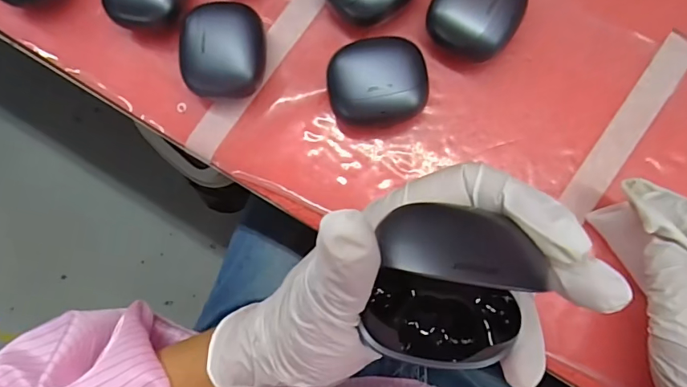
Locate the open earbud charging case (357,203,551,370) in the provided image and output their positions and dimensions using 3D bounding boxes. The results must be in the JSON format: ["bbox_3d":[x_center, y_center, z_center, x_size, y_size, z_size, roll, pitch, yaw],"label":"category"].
[{"bbox_3d":[0.036,0.033,0.156,0.052,0.030,0.054,5,84,5],"label":"open earbud charging case"}]

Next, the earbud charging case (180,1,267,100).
[{"bbox_3d":[-0.070,-0.084,0.271,0.046,0.031,0.051,1,84,4],"label":"earbud charging case"}]

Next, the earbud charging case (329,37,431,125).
[{"bbox_3d":[0.020,-0.063,0.264,0.055,0.029,0.045,-8,83,3],"label":"earbud charging case"}]

